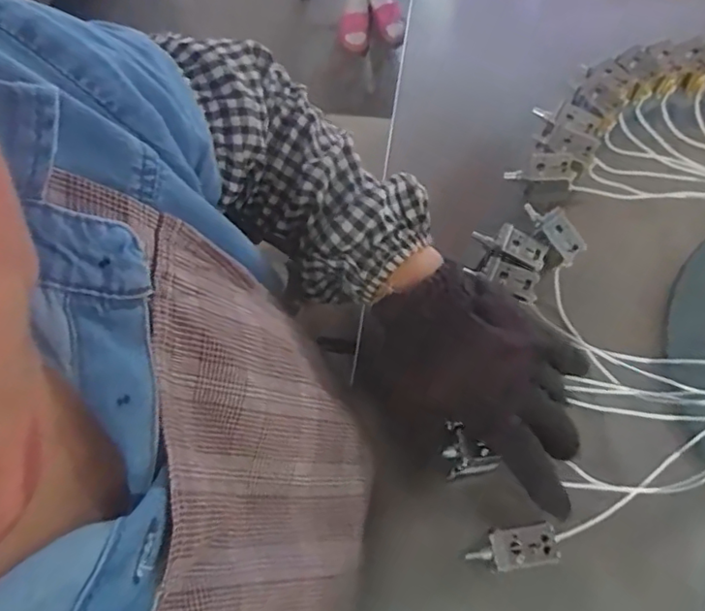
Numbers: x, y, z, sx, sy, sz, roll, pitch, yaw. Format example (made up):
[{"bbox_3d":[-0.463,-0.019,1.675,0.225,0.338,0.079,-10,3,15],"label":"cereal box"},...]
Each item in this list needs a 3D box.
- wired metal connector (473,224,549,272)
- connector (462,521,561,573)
[{"bbox_3d":[0.120,-0.047,0.444,0.056,0.014,0.025,30,68,16],"label":"wired metal connector"},{"bbox_3d":[0.096,0.146,0.354,0.053,0.015,0.022,-16,63,8],"label":"connector"}]

